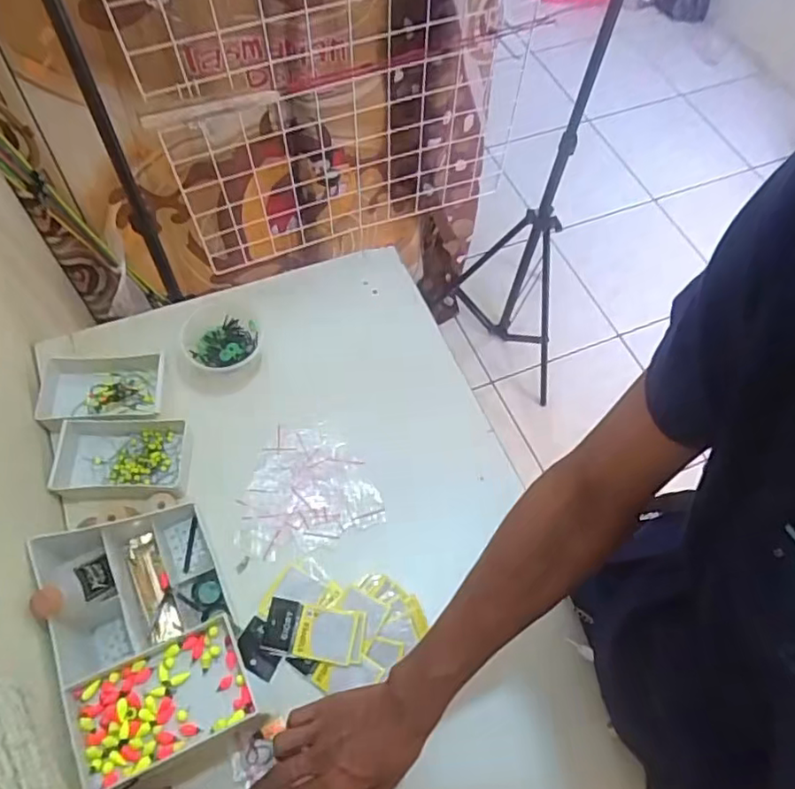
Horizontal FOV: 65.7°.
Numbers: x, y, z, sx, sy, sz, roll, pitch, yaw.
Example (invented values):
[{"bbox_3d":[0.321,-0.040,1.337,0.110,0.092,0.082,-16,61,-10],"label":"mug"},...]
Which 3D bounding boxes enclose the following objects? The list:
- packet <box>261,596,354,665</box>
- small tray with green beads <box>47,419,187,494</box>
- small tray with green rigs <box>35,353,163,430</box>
[{"bbox_3d":[-0.090,0.242,0.632,0.090,0.007,0.052,7,70,10],"label":"packet"},{"bbox_3d":[-0.320,0.074,0.704,0.149,0.036,0.084,0,61,-4],"label":"small tray with green beads"},{"bbox_3d":[-0.350,-0.004,0.735,0.139,0.029,0.087,-2,61,-5],"label":"small tray with green rigs"}]

